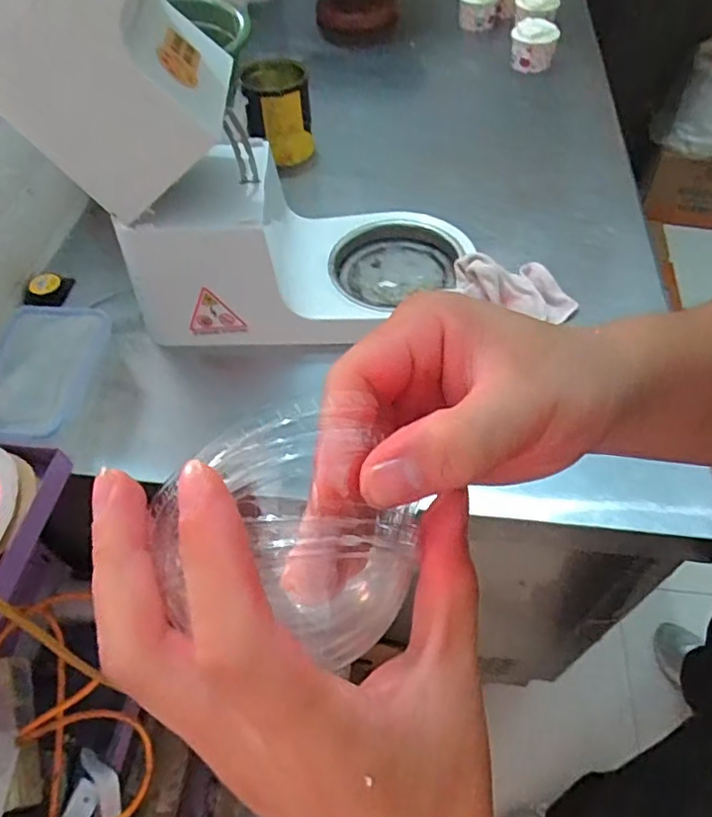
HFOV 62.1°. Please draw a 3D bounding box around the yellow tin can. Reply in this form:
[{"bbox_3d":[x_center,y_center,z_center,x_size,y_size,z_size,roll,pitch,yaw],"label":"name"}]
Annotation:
[{"bbox_3d":[-0.114,-0.432,0.890,0.091,0.125,0.103,-6,53,-3],"label":"yellow tin can"}]

